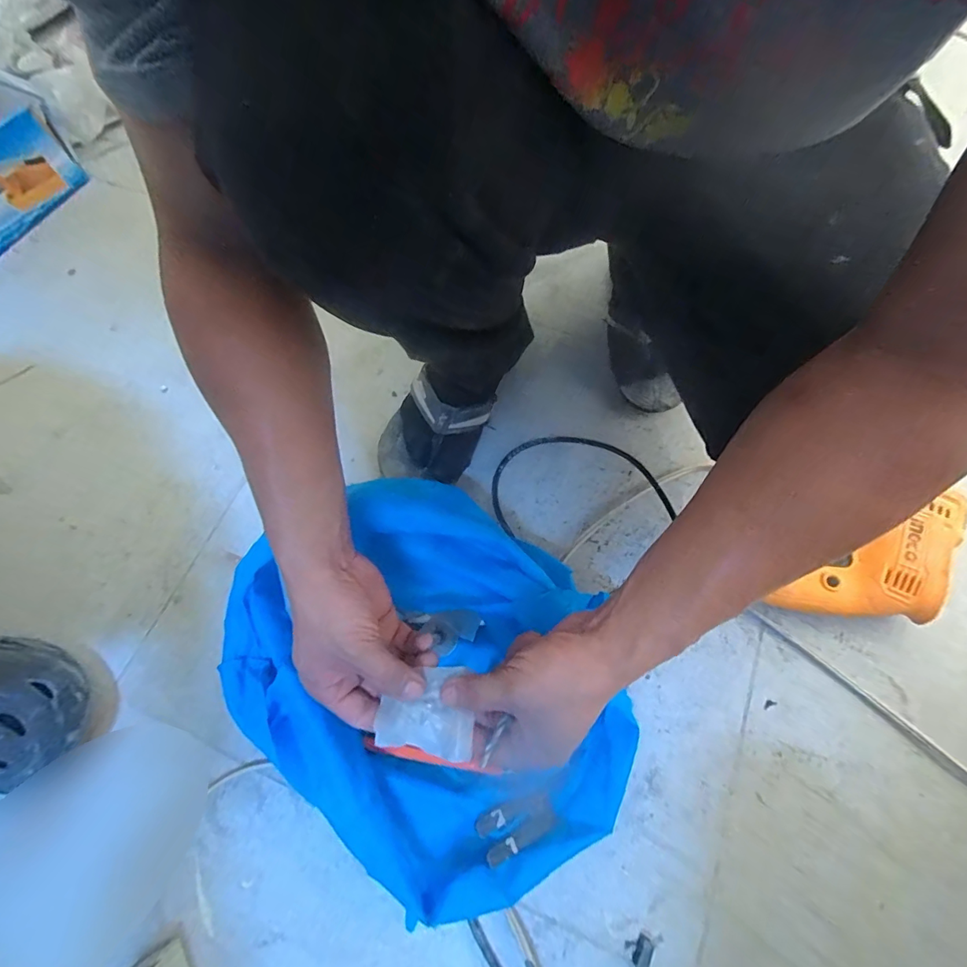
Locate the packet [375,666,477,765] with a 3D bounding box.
[{"bbox_3d":[-0.041,0.157,0.325,0.067,0.016,0.057,7,72,4],"label":"packet"}]

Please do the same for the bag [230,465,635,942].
[{"bbox_3d":[-0.057,0.160,0.428,0.400,0.106,0.287,39,74,13],"label":"bag"}]

